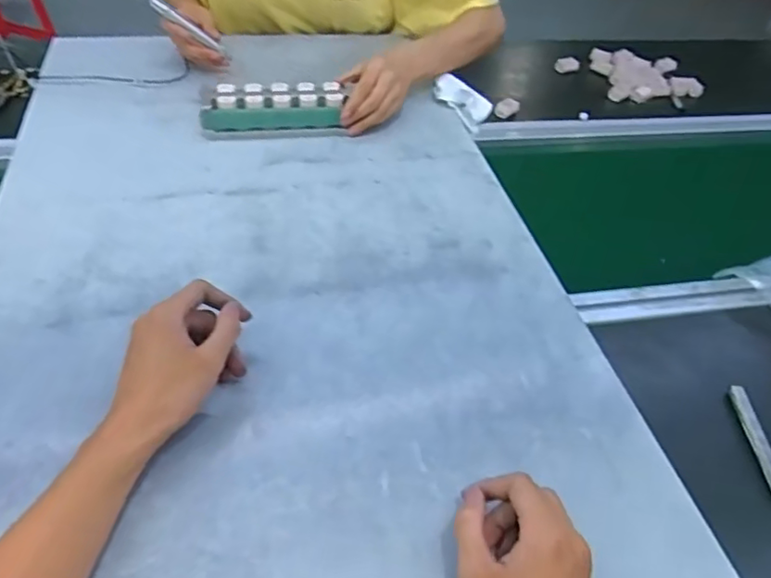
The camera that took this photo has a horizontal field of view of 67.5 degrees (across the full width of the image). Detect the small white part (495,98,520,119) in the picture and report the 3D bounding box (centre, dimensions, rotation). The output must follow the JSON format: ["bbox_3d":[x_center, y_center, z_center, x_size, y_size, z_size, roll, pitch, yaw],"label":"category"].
[{"bbox_3d":[0.180,-0.267,0.858,0.031,0.020,0.032,23,48,15],"label":"small white part"}]

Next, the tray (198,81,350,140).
[{"bbox_3d":[-0.140,-0.223,0.718,0.171,0.043,0.056,-7,48,-13],"label":"tray"}]

